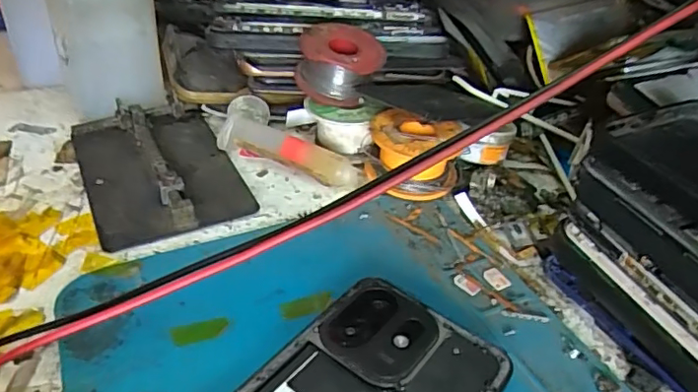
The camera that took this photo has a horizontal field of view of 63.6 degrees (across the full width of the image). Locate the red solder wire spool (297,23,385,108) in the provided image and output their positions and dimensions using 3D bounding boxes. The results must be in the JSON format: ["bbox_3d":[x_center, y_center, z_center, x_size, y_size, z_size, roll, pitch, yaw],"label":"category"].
[{"bbox_3d":[-0.006,-0.082,0.347,0.050,0.034,0.046,2,38,-2],"label":"red solder wire spool"}]

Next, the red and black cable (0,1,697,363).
[{"bbox_3d":[0.000,-0.003,0.218,0.343,0.019,0.013,-26,42,-2],"label":"red and black cable"}]

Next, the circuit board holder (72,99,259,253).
[{"bbox_3d":[-0.108,-0.019,0.319,0.078,0.012,0.117,-16,42,-23],"label":"circuit board holder"}]

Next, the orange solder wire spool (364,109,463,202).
[{"bbox_3d":[0.037,-0.023,0.319,0.051,0.033,0.042,5,38,2],"label":"orange solder wire spool"}]

